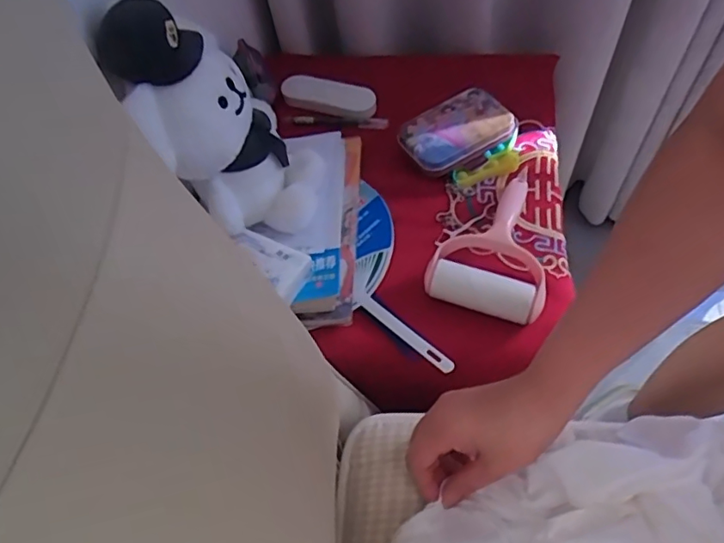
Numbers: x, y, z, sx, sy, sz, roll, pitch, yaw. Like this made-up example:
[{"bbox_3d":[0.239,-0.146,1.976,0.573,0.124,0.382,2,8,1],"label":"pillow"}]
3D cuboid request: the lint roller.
[{"bbox_3d":[0.151,-0.042,0.604,0.115,0.046,0.185,17,62,16],"label":"lint roller"}]

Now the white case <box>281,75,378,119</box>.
[{"bbox_3d":[-0.044,-0.234,0.745,0.130,0.017,0.049,18,62,16],"label":"white case"}]

